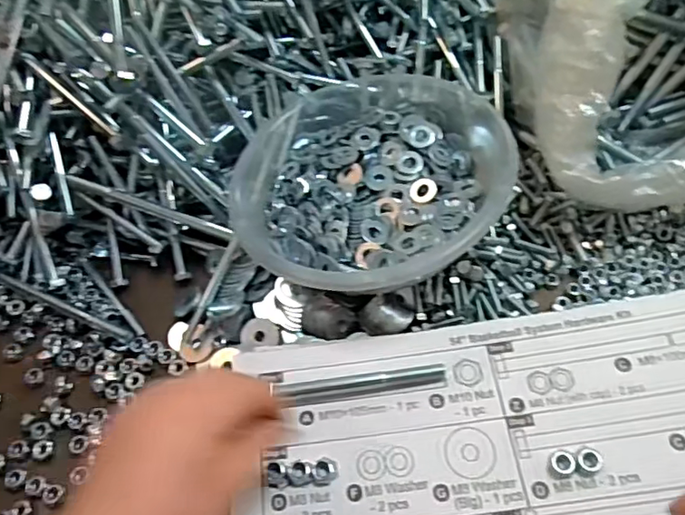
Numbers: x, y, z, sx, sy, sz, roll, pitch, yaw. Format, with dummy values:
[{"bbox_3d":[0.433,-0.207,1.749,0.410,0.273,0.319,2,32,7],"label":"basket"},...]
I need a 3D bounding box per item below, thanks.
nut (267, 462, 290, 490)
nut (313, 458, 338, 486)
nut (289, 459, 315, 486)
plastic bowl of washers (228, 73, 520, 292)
[{"bbox_3d":[-0.037,0.123,0.325,0.013,0.005,0.014,-4,57,7],"label":"nut"},{"bbox_3d":[-0.010,0.122,0.326,0.014,0.004,0.015,-8,57,4],"label":"nut"},{"bbox_3d":[-0.023,0.122,0.325,0.014,0.005,0.014,-4,57,7],"label":"nut"},{"bbox_3d":[0.015,-0.064,0.415,0.190,0.062,0.188,-4,57,7],"label":"plastic bowl of washers"}]

